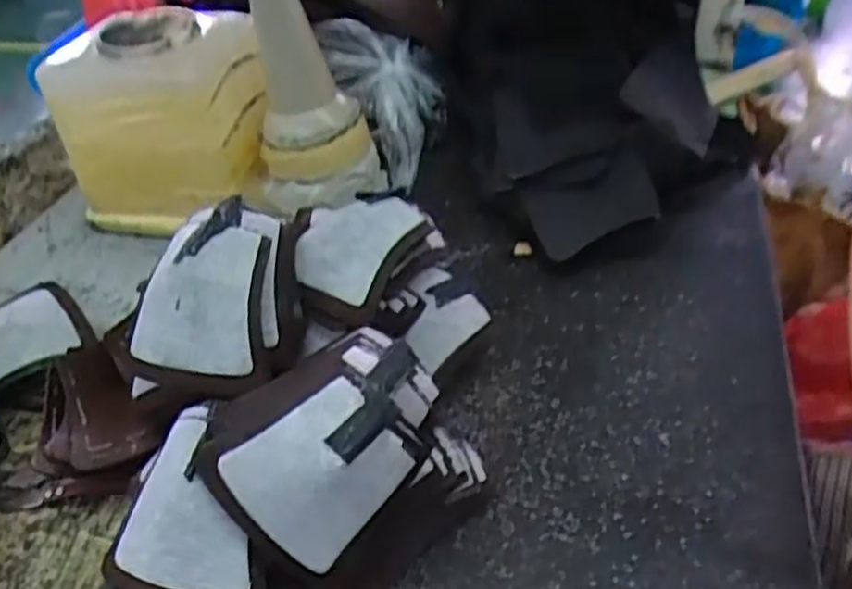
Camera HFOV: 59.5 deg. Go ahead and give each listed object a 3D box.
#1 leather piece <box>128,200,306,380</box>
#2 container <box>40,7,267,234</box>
[{"bbox_3d":[-0.101,-0.004,0.351,0.078,0.049,0.086,-6,41,-2],"label":"leather piece"},{"bbox_3d":[-0.170,-0.123,0.509,0.129,0.114,0.096,7,42,10],"label":"container"}]

